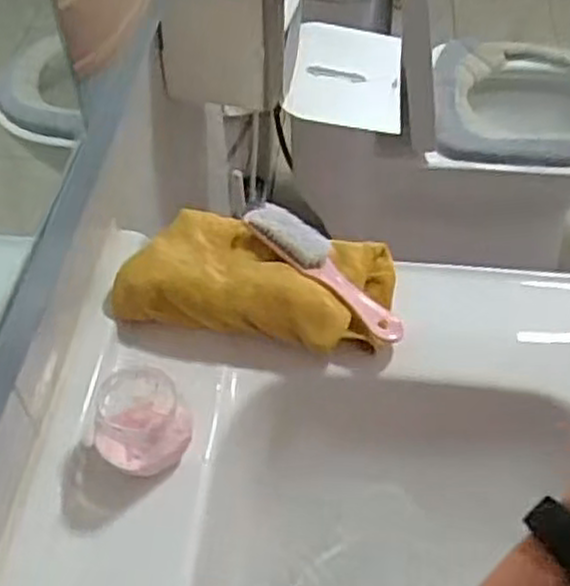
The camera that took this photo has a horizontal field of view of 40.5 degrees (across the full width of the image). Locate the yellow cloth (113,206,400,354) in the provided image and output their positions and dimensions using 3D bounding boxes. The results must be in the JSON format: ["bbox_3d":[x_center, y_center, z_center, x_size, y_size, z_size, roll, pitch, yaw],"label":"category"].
[{"bbox_3d":[-0.021,-0.016,0.623,0.210,0.042,0.119,10,51,9],"label":"yellow cloth"}]

